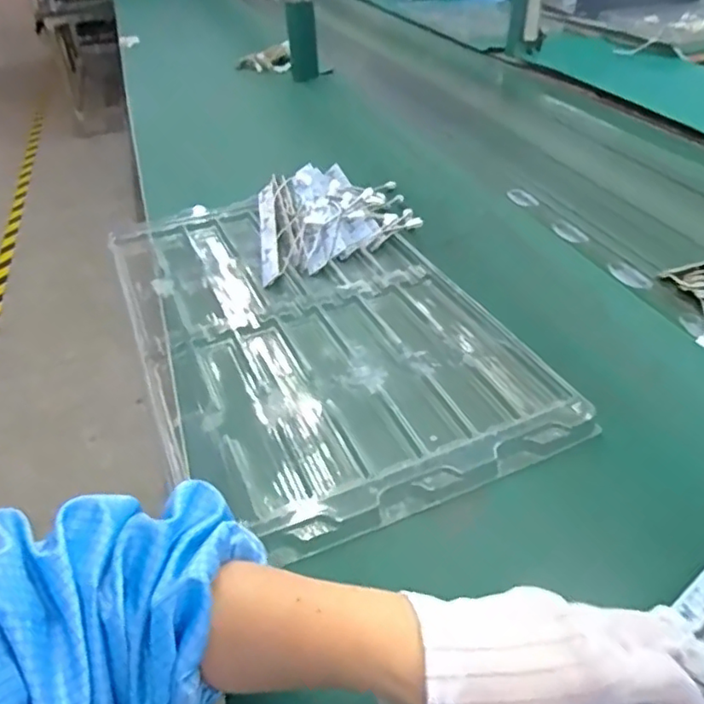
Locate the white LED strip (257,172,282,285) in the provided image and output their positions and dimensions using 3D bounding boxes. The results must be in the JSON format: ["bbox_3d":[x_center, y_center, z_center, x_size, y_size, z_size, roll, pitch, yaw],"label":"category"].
[{"bbox_3d":[-0.099,-0.145,0.737,0.024,0.009,0.188,-13,49,5],"label":"white LED strip"}]

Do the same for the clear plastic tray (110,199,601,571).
[{"bbox_3d":[-0.049,-0.040,0.625,0.316,0.027,0.518,-17,41,-17],"label":"clear plastic tray"}]

